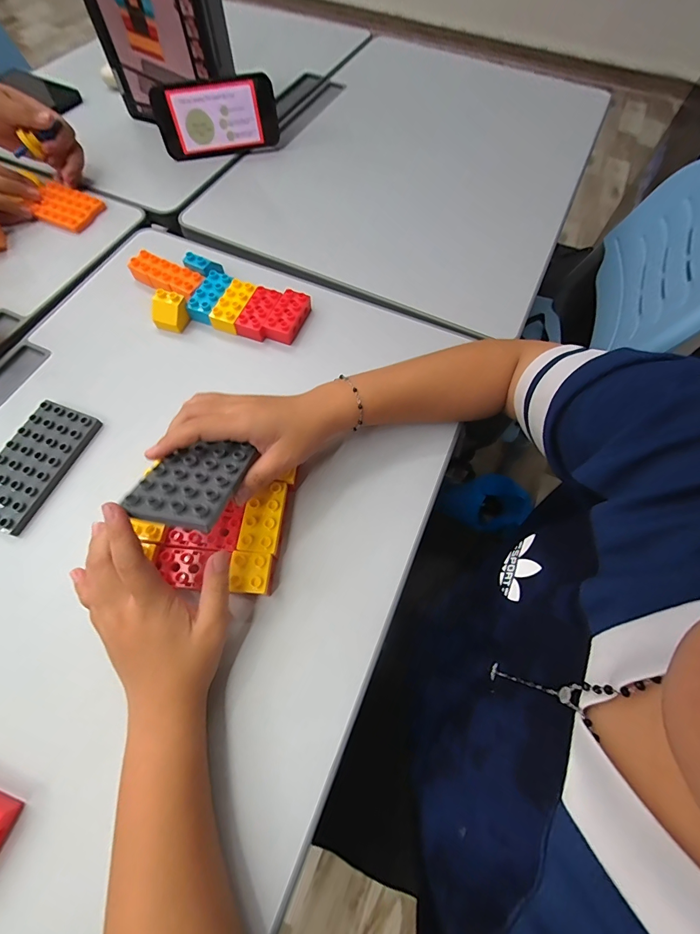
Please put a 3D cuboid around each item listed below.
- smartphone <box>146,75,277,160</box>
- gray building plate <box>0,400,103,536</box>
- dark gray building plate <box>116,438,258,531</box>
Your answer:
[{"bbox_3d":[-0.197,-0.519,0.559,0.172,0.079,0.017,-17,57,-10],"label":"smartphone"},{"bbox_3d":[-0.307,-0.004,0.364,0.064,0.018,0.126,19,66,7],"label":"gray building plate"},{"bbox_3d":[-0.113,0.007,0.276,0.061,0.009,0.086,12,38,3],"label":"dark gray building plate"}]

